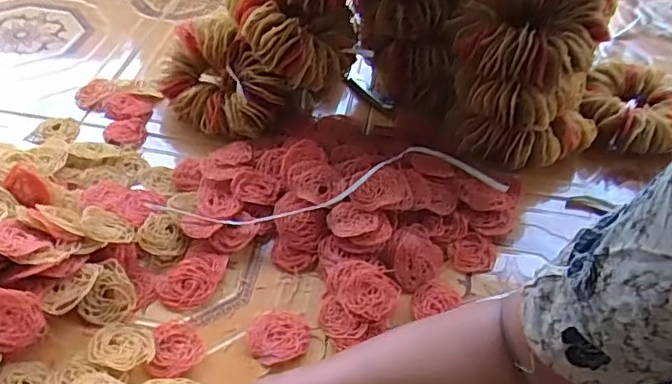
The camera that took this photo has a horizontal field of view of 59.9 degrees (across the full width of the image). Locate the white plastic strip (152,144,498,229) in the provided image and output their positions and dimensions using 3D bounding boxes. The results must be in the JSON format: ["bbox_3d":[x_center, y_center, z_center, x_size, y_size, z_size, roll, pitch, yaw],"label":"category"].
[{"bbox_3d":[-0.005,-0.020,0.717,0.434,0.030,0.099,-7,46,-13],"label":"white plastic strip"}]

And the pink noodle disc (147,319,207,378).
[{"bbox_3d":[-0.157,0.153,0.579,0.051,0.007,0.064,-1,45,-7],"label":"pink noodle disc"}]

